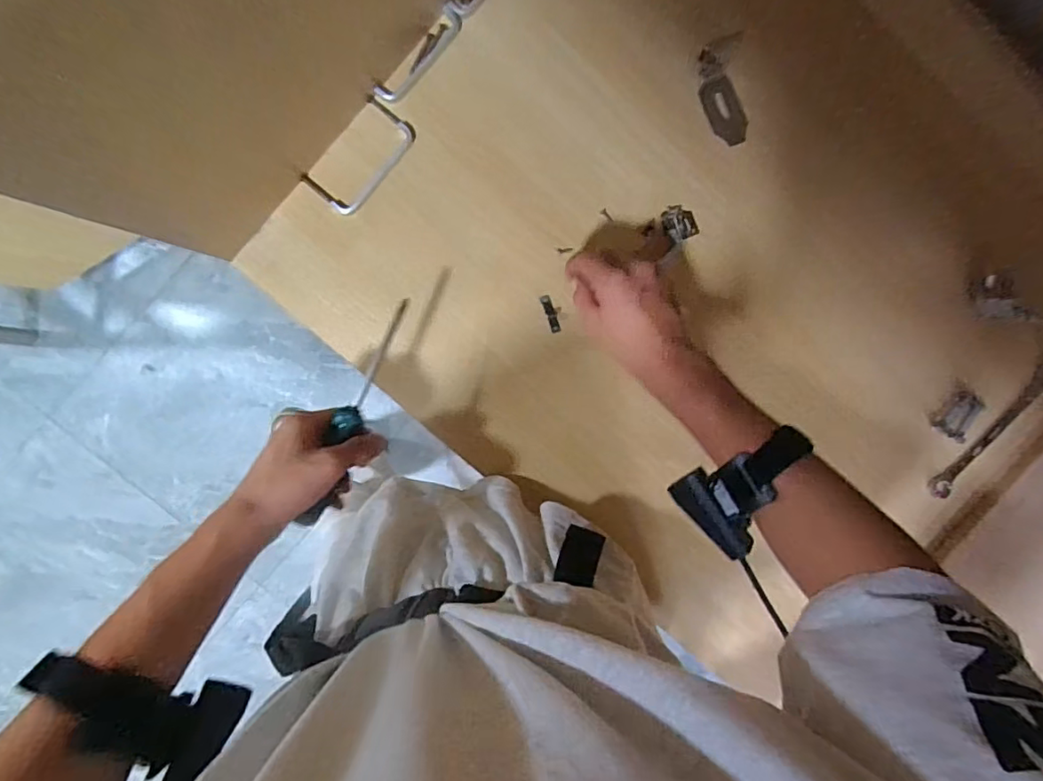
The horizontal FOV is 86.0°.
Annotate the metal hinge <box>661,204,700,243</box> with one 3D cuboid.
[{"bbox_3d":[0.153,-0.162,0.541,0.031,0.004,0.034,-27,96,1],"label":"metal hinge"}]

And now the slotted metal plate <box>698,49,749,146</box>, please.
[{"bbox_3d":[0.191,-0.277,0.530,0.033,0.013,0.087,-22,96,0],"label":"slotted metal plate"}]

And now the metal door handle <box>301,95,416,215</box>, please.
[{"bbox_3d":[-0.149,-0.217,0.519,0.058,0.004,0.105,42,93,-5],"label":"metal door handle"}]

